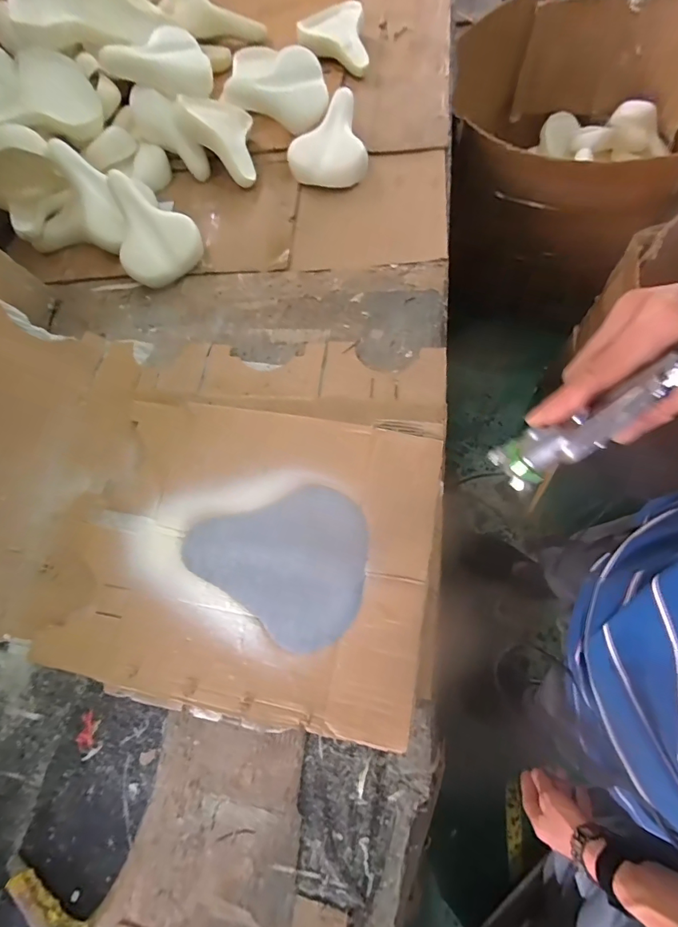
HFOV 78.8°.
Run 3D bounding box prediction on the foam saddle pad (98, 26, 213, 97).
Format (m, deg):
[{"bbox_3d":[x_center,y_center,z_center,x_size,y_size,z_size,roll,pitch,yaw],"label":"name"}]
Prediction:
[{"bbox_3d":[-0.452,-1.003,1.035,0.265,0.115,0.072,-12,68,-16],"label":"foam saddle pad"}]

